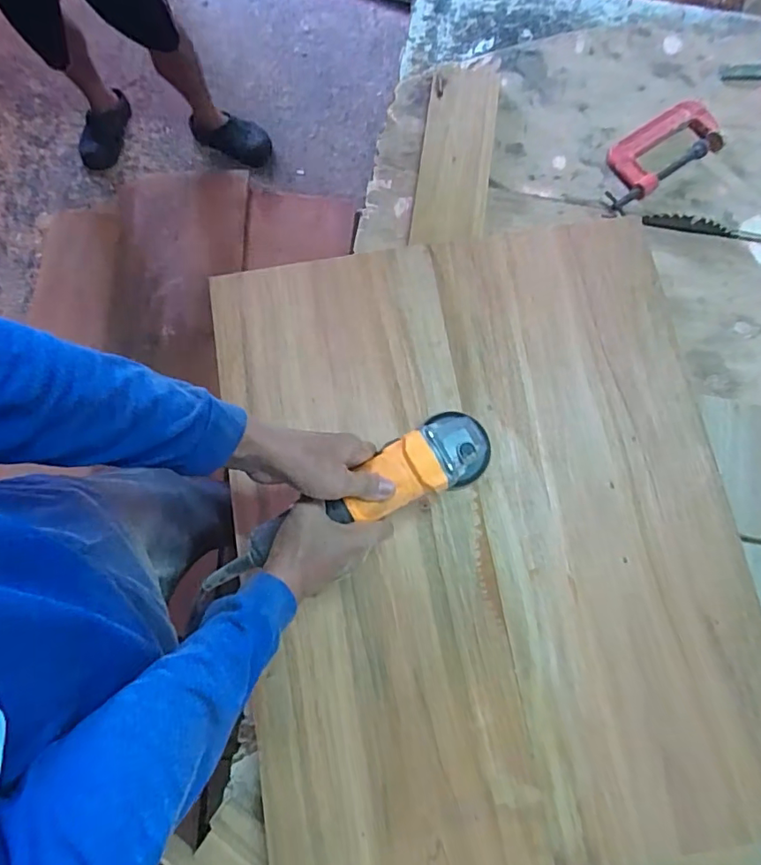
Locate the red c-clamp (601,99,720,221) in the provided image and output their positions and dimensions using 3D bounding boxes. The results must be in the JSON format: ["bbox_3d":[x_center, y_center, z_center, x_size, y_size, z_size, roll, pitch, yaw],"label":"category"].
[{"bbox_3d":[0.390,-0.398,0.738,0.216,0.023,0.091,-34,80,-7],"label":"red c-clamp"}]

